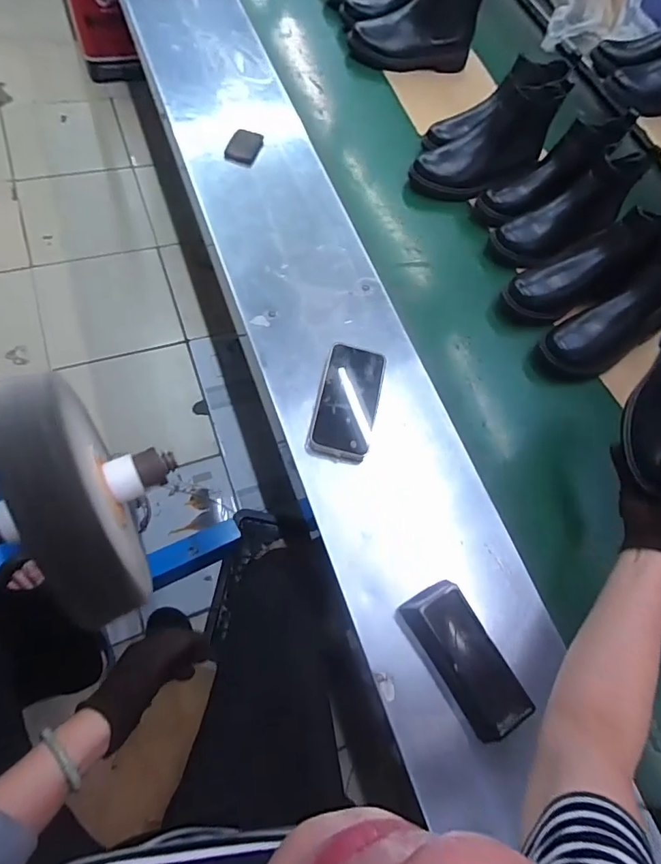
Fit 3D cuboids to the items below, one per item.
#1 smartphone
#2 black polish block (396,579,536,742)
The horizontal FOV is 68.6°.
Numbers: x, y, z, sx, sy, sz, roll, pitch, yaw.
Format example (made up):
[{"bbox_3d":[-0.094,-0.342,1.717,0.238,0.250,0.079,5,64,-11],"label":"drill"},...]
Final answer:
[{"bbox_3d":[0.024,-0.041,0.653,0.080,0.015,0.168,14,64,-3],"label":"smartphone"},{"bbox_3d":[0.146,0.246,0.527,0.066,0.043,0.157,-29,73,-19],"label":"black polish block"}]

